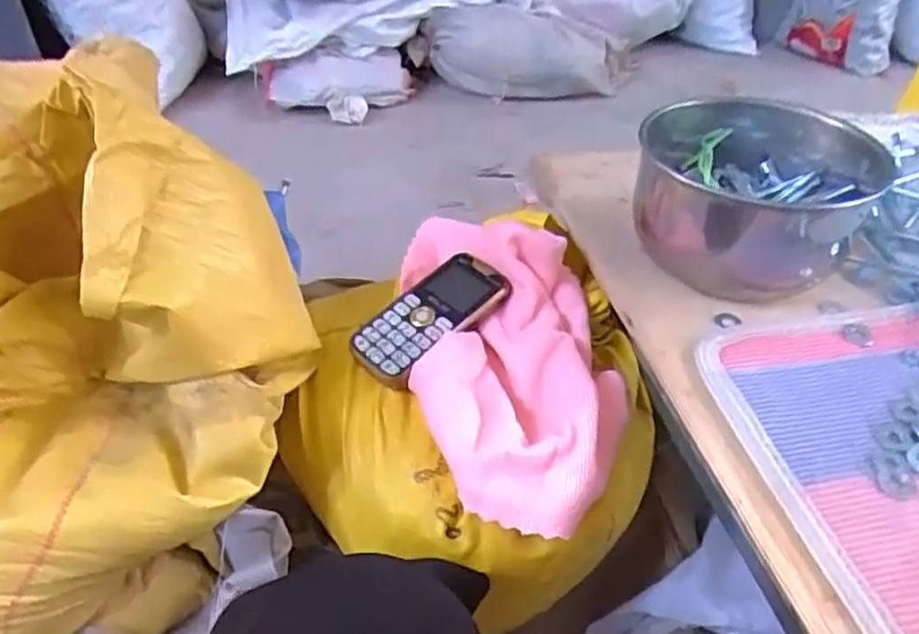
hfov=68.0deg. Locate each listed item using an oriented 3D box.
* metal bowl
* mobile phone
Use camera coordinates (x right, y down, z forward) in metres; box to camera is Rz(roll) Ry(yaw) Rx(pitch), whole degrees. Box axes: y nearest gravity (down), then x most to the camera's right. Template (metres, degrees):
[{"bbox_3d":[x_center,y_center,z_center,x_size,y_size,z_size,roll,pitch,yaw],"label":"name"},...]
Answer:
[{"bbox_3d":[0.212,-0.090,0.498,0.156,0.087,0.160,0,40,0],"label":"metal bowl"},{"bbox_3d":[-0.022,0.000,0.522,0.125,0.019,0.056,-38,52,-20],"label":"mobile phone"}]

